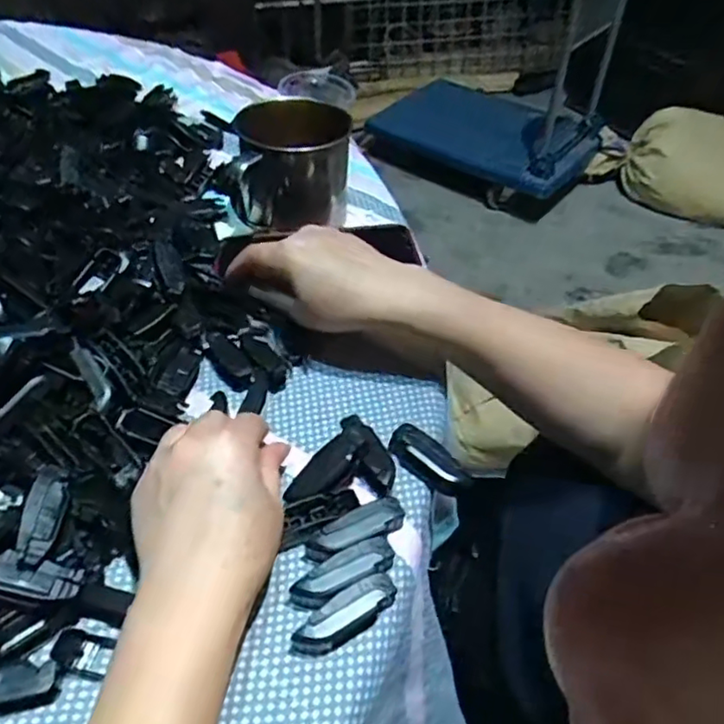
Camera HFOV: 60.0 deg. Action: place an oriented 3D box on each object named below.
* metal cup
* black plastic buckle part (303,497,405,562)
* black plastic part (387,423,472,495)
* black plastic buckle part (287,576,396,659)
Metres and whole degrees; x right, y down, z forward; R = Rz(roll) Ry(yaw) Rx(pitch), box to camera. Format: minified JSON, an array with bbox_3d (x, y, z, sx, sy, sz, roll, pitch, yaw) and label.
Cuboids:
[{"bbox_3d":[-0.057,-0.159,0.503,0.094,0.081,0.090,0,47,-3],"label":"metal cup"},{"bbox_3d":[-0.003,0.091,0.339,0.057,0.014,0.018,-20,51,-20],"label":"black plastic buckle part"},{"bbox_3d":[0.040,0.058,0.373,0.052,0.019,0.020,32,53,24],"label":"black plastic part"},{"bbox_3d":[-0.008,0.126,0.309,0.056,0.016,0.017,-26,53,-24],"label":"black plastic buckle part"}]

